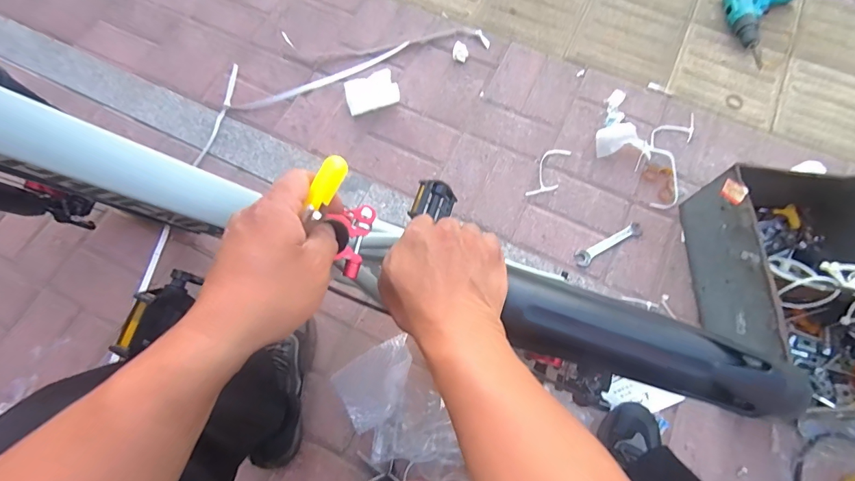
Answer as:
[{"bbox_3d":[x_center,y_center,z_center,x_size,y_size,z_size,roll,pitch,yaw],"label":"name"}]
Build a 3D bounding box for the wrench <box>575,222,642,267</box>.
[{"bbox_3d":[0.380,0.007,0.819,0.159,0.008,0.033,-25,73,-7],"label":"wrench"}]

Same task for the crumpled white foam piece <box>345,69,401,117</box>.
[{"bbox_3d":[-0.132,-0.348,0.932,0.125,0.040,0.079,-22,74,-6],"label":"crumpled white foam piece"}]

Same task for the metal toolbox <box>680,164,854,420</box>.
[{"bbox_3d":[0.668,0.084,0.699,0.298,0.162,0.421,-4,73,0],"label":"metal toolbox"}]

